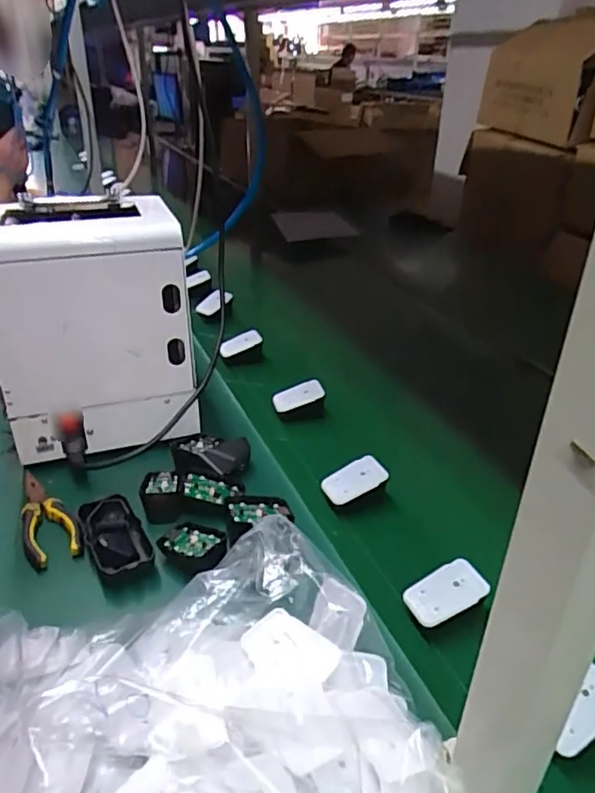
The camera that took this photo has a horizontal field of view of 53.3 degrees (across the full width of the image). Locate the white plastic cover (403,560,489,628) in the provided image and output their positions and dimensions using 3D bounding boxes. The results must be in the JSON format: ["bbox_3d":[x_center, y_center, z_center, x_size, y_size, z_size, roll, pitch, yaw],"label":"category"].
[{"bbox_3d":[0.130,0.173,0.522,0.069,0.005,0.041,-27,49,-10],"label":"white plastic cover"}]

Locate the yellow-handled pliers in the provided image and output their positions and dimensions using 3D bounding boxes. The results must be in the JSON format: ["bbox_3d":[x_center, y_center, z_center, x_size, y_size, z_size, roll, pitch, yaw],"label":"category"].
[{"bbox_3d":[-0.262,0.120,0.620,0.051,0.016,0.143,-14,34,-23],"label":"yellow-handled pliers"}]

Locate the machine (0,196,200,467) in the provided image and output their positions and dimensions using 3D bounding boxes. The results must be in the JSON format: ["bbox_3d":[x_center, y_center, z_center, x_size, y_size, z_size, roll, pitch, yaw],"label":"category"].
[{"bbox_3d":[-0.245,-0.085,0.702,0.210,0.257,0.168,-11,33,-19],"label":"machine"}]

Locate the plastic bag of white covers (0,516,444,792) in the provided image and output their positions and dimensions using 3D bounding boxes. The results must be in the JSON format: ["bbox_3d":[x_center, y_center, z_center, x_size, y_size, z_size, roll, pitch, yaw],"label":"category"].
[{"bbox_3d":[-0.074,0.212,0.384,0.306,0.116,0.247,-7,32,-12],"label":"plastic bag of white covers"}]

